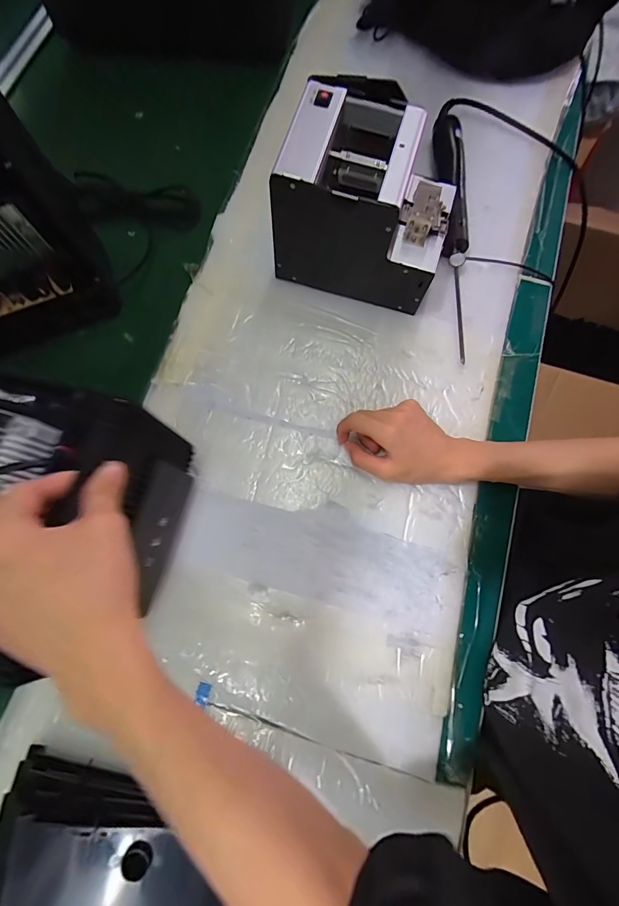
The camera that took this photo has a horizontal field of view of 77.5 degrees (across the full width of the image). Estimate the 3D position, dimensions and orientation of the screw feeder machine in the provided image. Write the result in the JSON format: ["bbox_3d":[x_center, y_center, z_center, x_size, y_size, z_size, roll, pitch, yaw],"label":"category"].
[{"bbox_3d":[0.063,-0.262,0.425,0.173,0.152,0.120,19,75,4],"label":"screw feeder machine"}]

